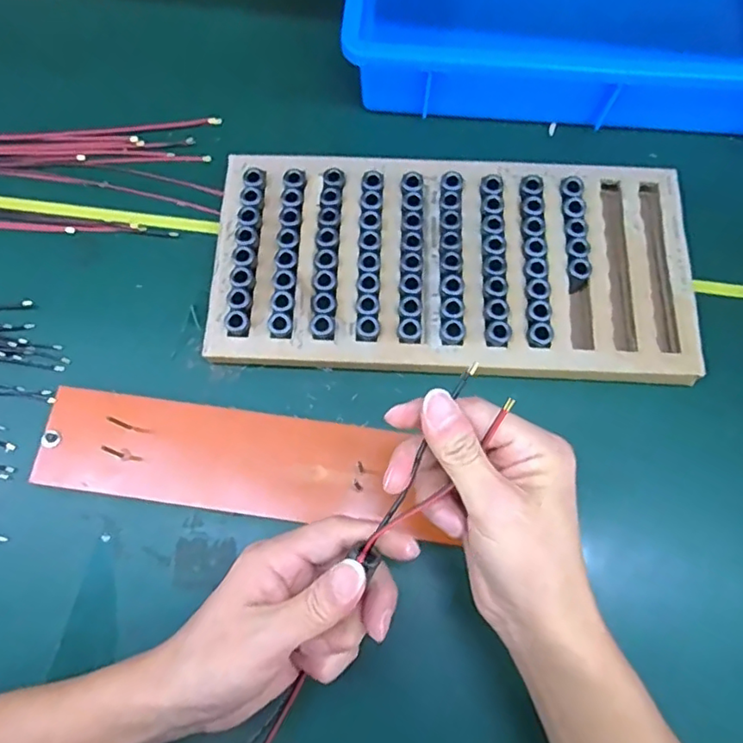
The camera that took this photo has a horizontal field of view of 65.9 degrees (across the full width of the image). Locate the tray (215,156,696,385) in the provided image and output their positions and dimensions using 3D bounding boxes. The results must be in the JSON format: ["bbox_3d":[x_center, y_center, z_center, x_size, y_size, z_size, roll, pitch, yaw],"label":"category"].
[{"bbox_3d":[0.061,-0.083,0.449,0.357,0.038,0.173,3,73,1],"label":"tray"}]

